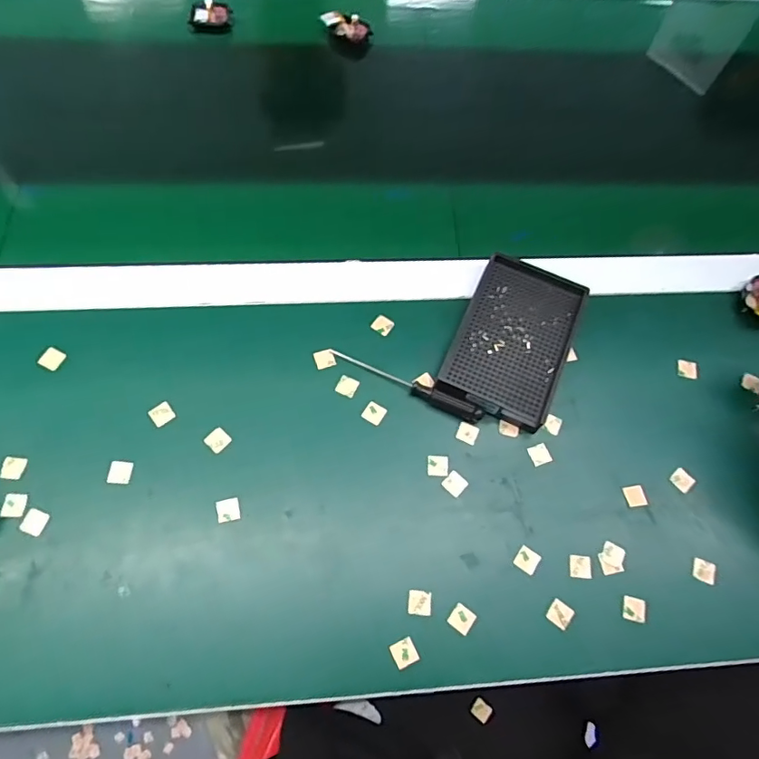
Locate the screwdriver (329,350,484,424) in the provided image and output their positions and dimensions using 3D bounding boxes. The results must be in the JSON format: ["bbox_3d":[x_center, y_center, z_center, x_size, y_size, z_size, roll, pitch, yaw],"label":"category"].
[{"bbox_3d":[0.020,0.003,0.418,0.131,0.015,0.013,26,67,7],"label":"screwdriver"}]

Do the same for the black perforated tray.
[{"bbox_3d":[0.113,-0.036,0.436,0.091,0.023,0.138,25,67,6],"label":"black perforated tray"}]

